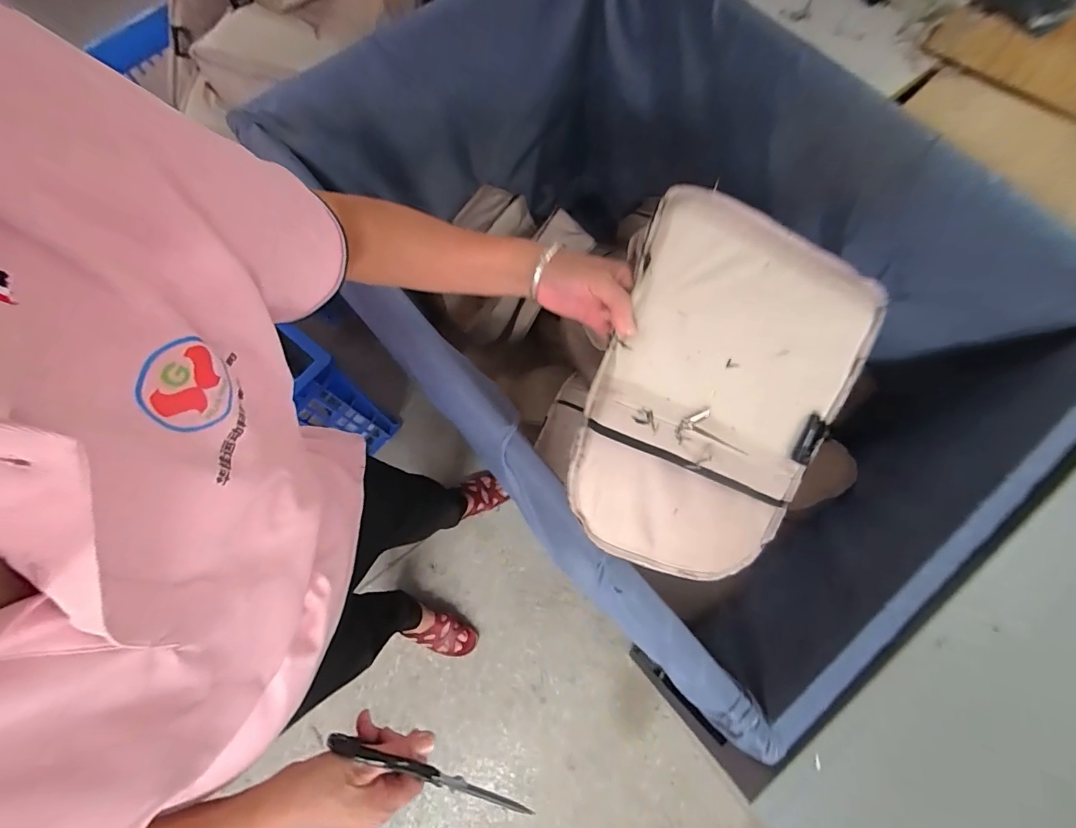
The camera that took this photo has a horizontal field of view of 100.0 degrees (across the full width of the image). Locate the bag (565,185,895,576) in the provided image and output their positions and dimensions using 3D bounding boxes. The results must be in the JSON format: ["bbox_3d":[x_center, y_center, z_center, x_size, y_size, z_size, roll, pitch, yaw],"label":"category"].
[{"bbox_3d":[0.194,-0.013,0.474,0.279,0.033,0.372,18,95,-17],"label":"bag"}]

